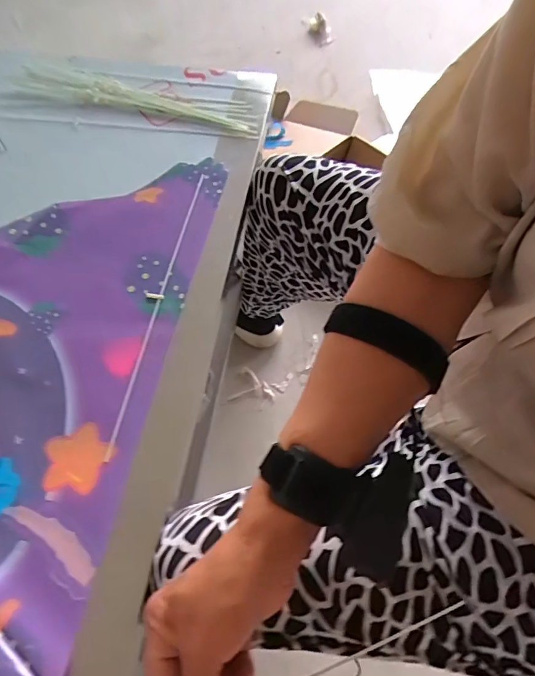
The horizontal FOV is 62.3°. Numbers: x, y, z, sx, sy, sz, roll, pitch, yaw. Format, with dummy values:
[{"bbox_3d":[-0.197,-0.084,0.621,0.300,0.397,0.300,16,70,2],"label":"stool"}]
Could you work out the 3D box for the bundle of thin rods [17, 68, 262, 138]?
[{"bbox_3d":[-0.198,-0.352,0.648,0.391,0.017,0.063,15,62,7],"label":"bundle of thin rods"}]

